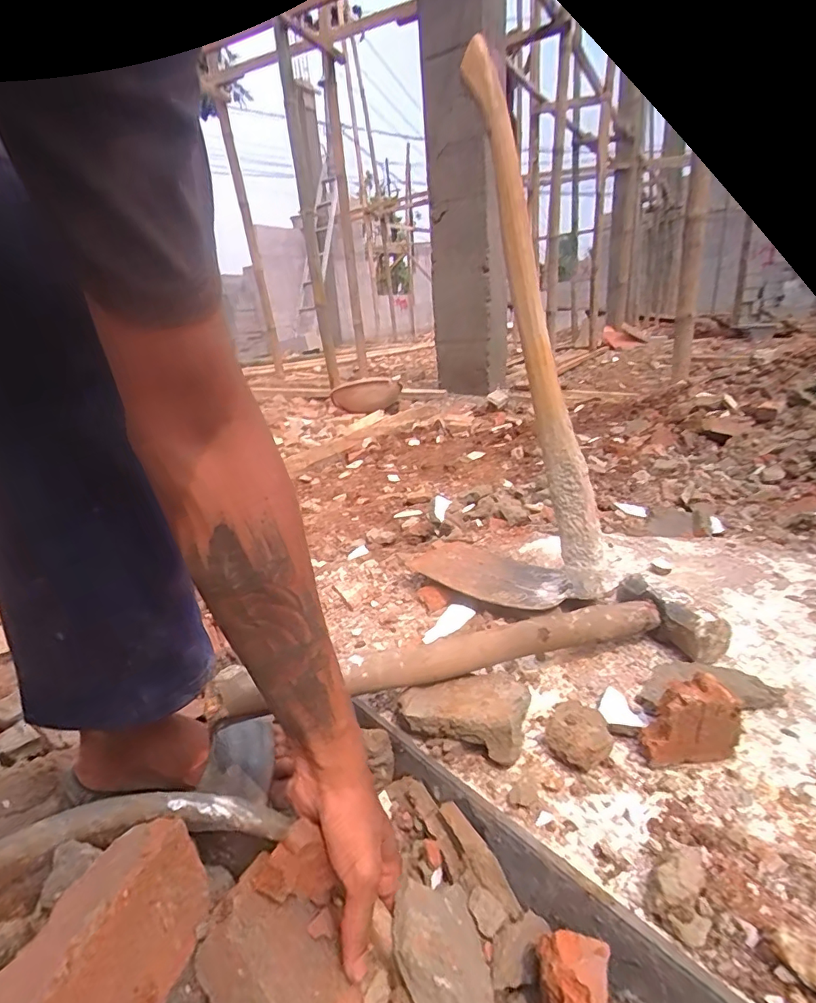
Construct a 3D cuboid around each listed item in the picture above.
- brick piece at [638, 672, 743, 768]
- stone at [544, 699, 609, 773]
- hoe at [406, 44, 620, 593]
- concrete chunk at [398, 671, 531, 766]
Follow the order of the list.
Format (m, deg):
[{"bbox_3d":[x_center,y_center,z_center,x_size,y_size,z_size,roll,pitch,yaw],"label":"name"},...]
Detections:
[{"bbox_3d":[0.236,0.185,0.426,0.070,0.063,0.039,-4,21,3],"label":"brick piece"},{"bbox_3d":[0.152,0.205,0.445,0.051,0.032,0.064,6,24,26],"label":"stone"},{"bbox_3d":[0.117,-0.193,0.652,0.240,0.688,0.267,-4,21,3],"label":"hoe"},{"bbox_3d":[0.057,0.196,0.478,0.117,0.047,0.082,6,24,27],"label":"concrete chunk"}]

